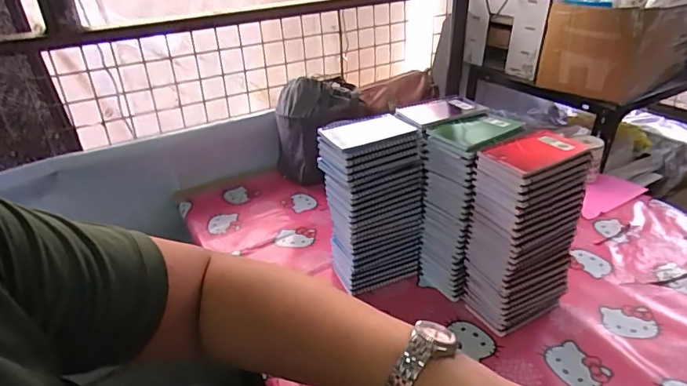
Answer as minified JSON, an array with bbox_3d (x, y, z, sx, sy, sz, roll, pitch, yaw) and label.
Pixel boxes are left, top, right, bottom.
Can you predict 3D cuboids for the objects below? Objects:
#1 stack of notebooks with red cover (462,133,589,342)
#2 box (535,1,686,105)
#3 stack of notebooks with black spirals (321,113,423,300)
[{"bbox_3d":[0.265,0.064,0.696,0.128,0.282,0.092,-18,33,-25],"label":"stack of notebooks with red cover"},{"bbox_3d":[0.714,-0.382,1.195,0.352,0.209,0.220,-18,34,-26],"label":"box"},{"bbox_3d":[0.047,0.016,0.780,0.149,0.300,0.087,-16,32,-22],"label":"stack of notebooks with black spirals"}]

